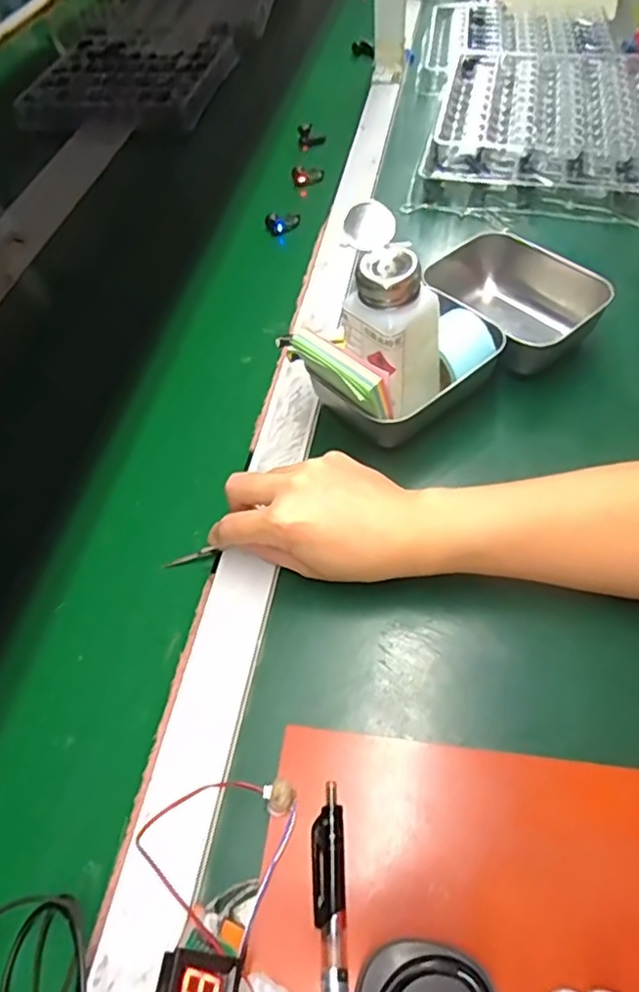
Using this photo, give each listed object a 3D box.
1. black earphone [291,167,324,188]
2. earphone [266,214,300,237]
[{"bbox_3d":[-0.014,-0.370,0.707,0.036,0.013,0.025,-3,53,2],"label":"black earphone"},{"bbox_3d":[-0.039,-0.291,0.654,0.037,0.018,0.018,-5,53,1],"label":"earphone"}]

